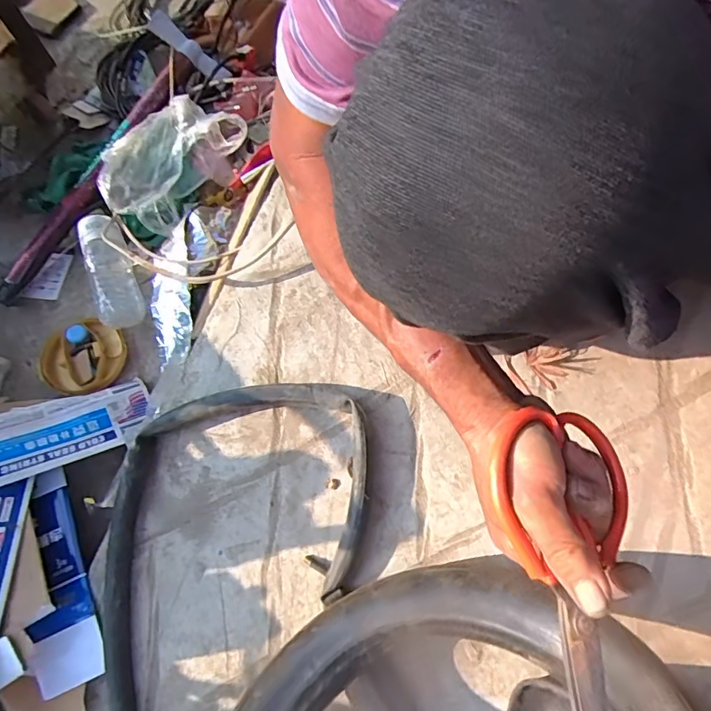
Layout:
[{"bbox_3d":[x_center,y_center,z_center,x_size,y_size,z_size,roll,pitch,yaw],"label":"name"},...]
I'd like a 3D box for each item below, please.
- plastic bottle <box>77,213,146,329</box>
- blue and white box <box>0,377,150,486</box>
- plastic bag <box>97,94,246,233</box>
[{"bbox_3d":[-0.398,-0.138,0.800,0.068,0.058,0.192,-19,67,-7],"label":"plastic bottle"},{"bbox_3d":[-0.395,0.098,0.684,0.208,0.016,0.099,-22,65,-35],"label":"blue and white box"},{"bbox_3d":[-0.315,-0.322,0.823,0.169,0.093,0.227,32,71,15],"label":"plastic bag"}]

